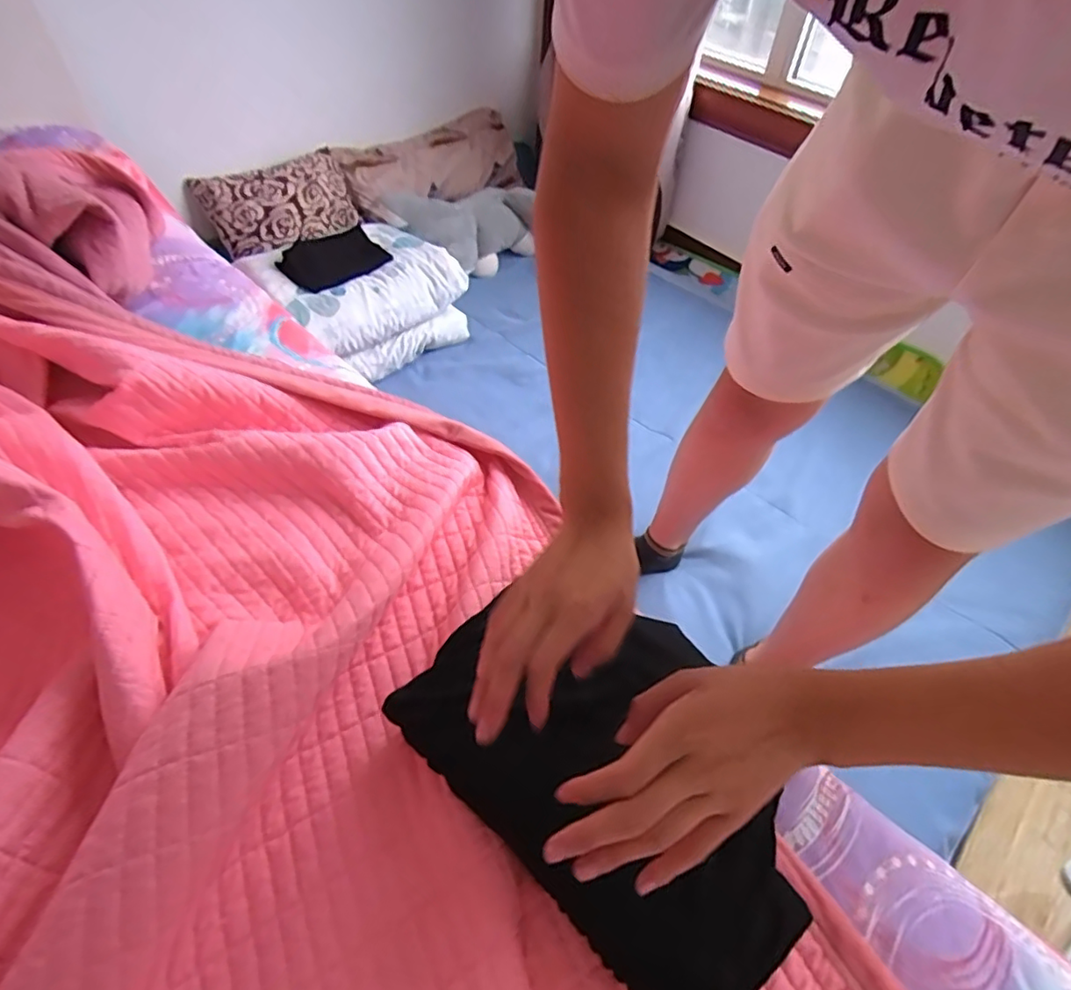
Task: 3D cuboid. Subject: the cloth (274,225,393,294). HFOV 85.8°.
[{"bbox_3d":[-0.494,-0.575,1.396,0.237,0.025,0.194,-36,62,-28],"label":"cloth"}]

